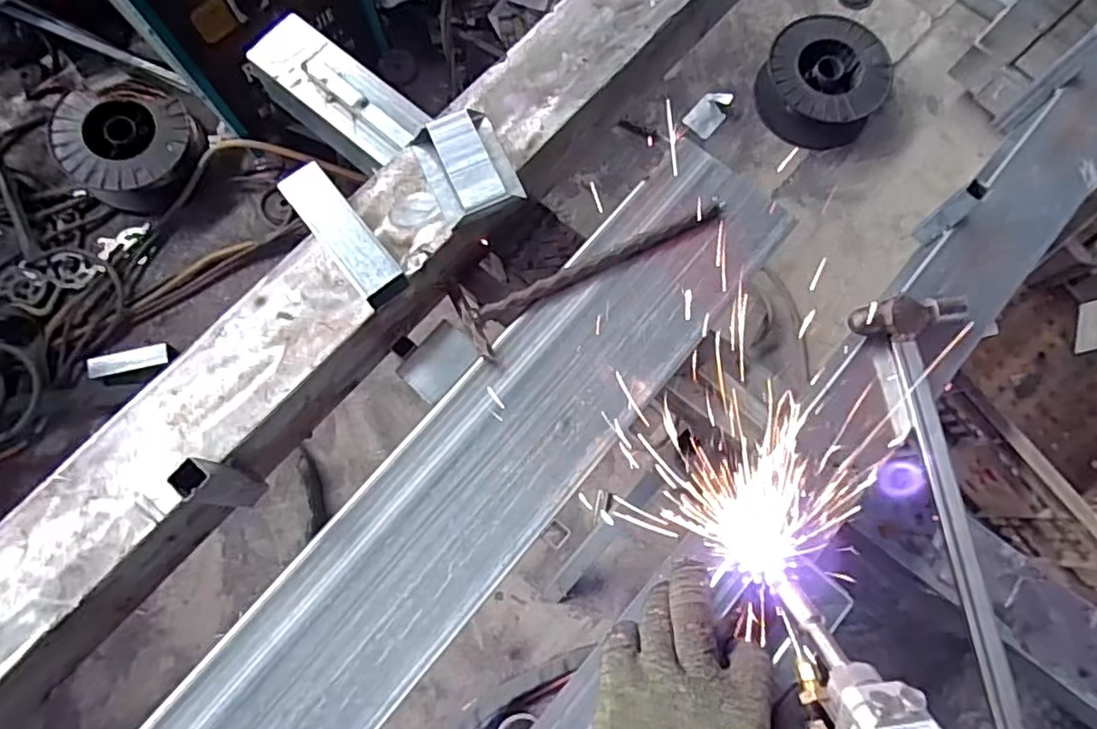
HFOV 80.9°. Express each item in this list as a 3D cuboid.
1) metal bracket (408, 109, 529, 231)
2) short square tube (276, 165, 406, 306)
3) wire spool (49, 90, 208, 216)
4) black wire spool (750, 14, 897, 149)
[{"bbox_3d":[-0.074,-0.185,0.588,0.076,0.024,0.099,-24,78,-7],"label":"metal bracket"},{"bbox_3d":[-0.176,-0.110,0.560,0.039,0.044,0.130,-38,80,-9],"label":"short square tube"},{"bbox_3d":[-0.847,-0.442,1.299,0.261,0.091,0.220,7,76,1],"label":"wire spool"},{"bbox_3d":[0.602,-0.624,1.410,0.256,0.121,0.251,0,76,-1],"label":"black wire spool"}]

